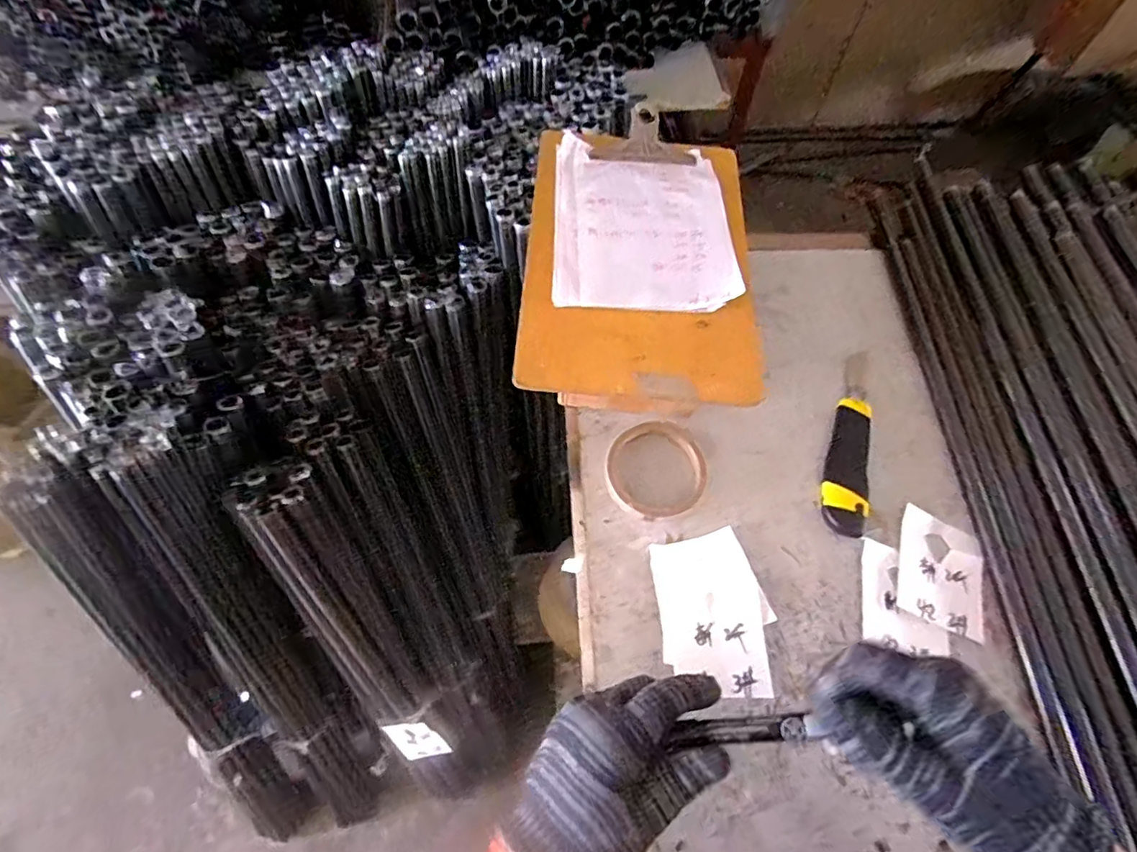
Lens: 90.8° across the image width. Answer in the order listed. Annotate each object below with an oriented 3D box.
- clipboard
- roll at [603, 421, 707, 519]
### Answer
[{"bbox_3d":[0.062,-0.151,0.494,0.196,0.030,0.276,2,64,-2],"label":"clipboard"},{"bbox_3d":[0.080,0.041,0.515,0.092,0.018,0.088,1,64,-2],"label":"roll"}]

